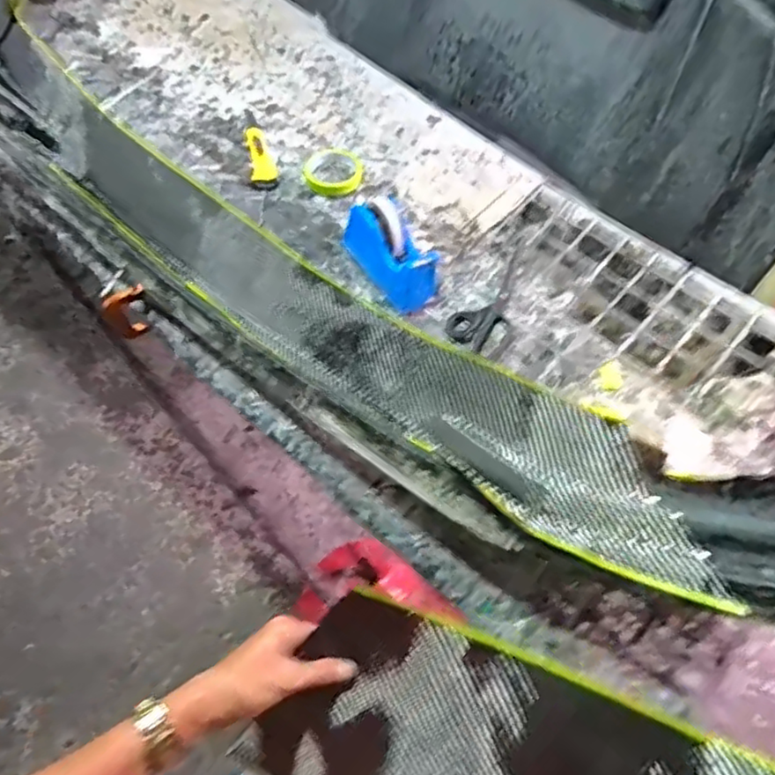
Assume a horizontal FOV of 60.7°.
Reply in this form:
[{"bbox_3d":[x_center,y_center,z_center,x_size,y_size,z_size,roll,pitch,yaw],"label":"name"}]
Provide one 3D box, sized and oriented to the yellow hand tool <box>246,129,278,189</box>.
[{"bbox_3d":[-0.210,-0.382,1.106,0.042,0.012,0.146,-8,61,-9],"label":"yellow hand tool"}]

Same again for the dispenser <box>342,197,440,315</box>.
[{"bbox_3d":[0.007,-0.198,0.945,0.080,0.100,0.174,-27,65,-18],"label":"dispenser"}]

